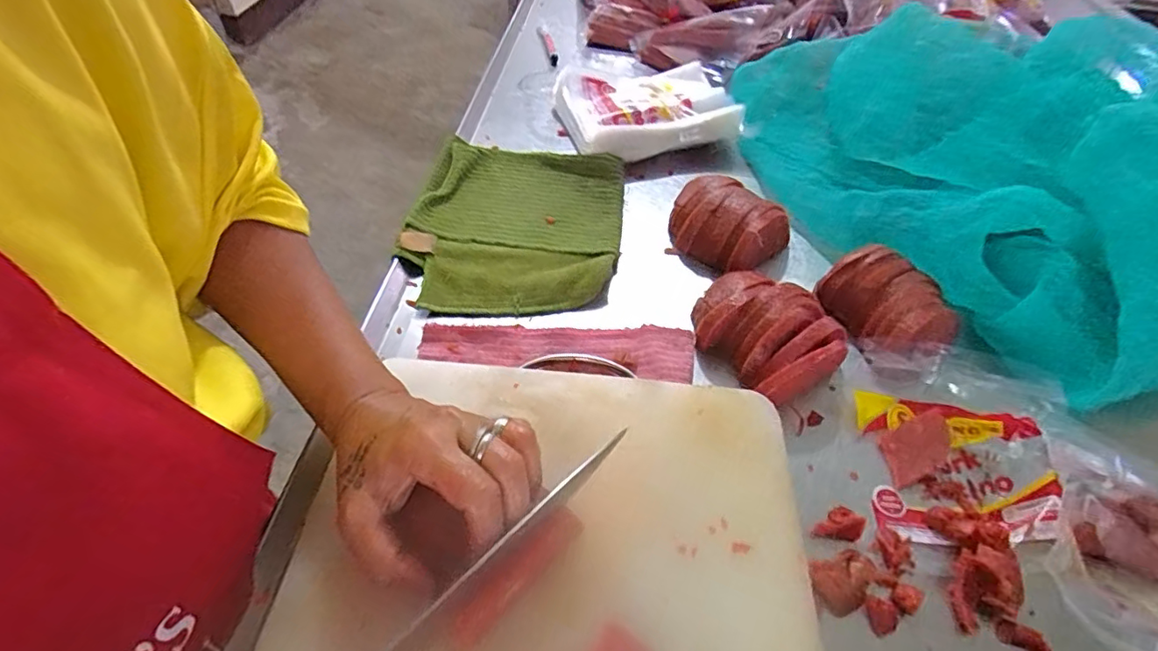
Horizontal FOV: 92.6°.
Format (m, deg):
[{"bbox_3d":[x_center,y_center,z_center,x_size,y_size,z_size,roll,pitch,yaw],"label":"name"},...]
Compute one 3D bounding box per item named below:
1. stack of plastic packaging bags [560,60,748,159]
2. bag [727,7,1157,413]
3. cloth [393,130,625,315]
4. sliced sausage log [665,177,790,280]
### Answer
[{"bbox_3d":[0.080,-0.270,0.667,0.203,0.035,0.174,-11,51,-12],"label":"stack of plastic packaging bags"},{"bbox_3d":[0.406,-0.179,0.552,0.353,0.113,0.540,-14,52,-14],"label":"bag"},{"bbox_3d":[-0.059,-0.103,0.529,0.192,0.026,0.222,5,50,1],"label":"cloth"},{"bbox_3d":[0.138,-0.094,0.535,0.100,0.066,0.094,32,56,26],"label":"sliced sausage log"}]

